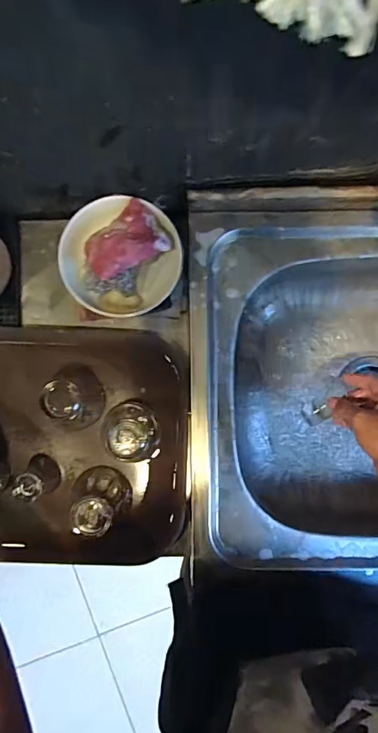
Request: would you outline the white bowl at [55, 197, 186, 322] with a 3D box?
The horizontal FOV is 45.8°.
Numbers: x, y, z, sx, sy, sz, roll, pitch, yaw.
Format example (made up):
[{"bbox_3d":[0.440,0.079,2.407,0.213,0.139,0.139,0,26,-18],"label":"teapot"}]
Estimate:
[{"bbox_3d":[-0.084,-0.136,0.574,0.143,0.080,0.135,0,89,1],"label":"white bowl"}]

